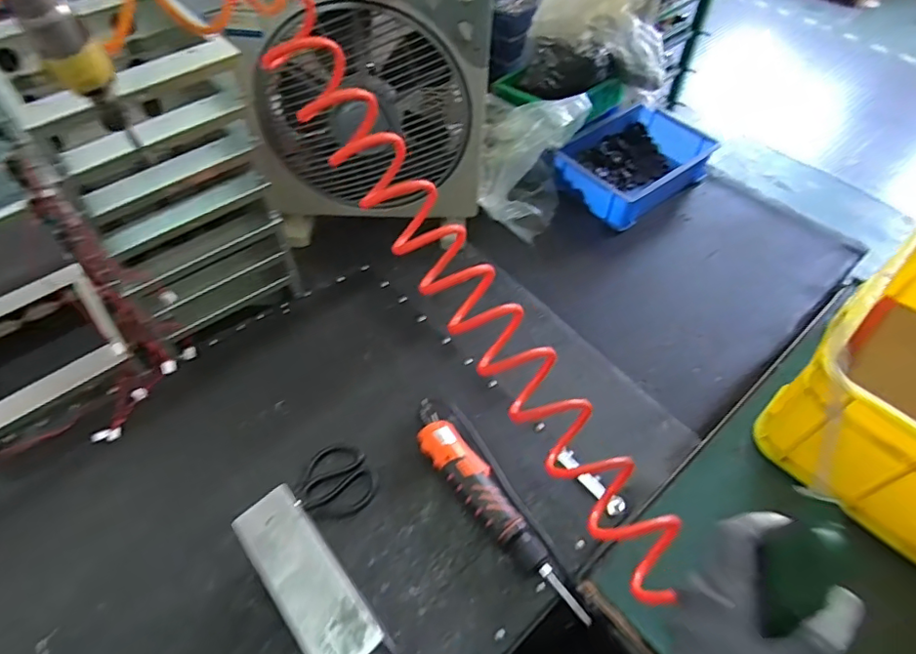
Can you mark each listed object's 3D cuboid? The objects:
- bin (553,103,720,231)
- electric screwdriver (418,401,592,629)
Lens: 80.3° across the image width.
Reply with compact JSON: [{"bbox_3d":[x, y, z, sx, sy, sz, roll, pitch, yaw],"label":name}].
[{"bbox_3d":[0.355,-0.338,1.117,0.288,0.080,0.215,-33,60,-23],"label":"bin"},{"bbox_3d":[0.047,0.225,0.703,0.068,0.035,0.341,-31,60,-22],"label":"electric screwdriver"}]

